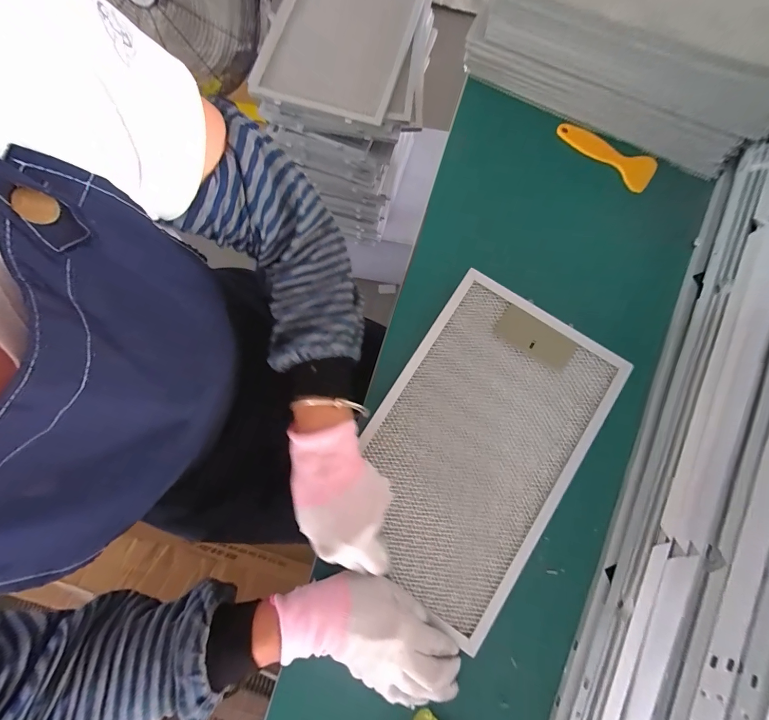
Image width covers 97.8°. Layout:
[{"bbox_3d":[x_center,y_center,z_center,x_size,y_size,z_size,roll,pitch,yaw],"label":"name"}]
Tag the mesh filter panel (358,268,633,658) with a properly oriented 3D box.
[{"bbox_3d":[0.096,0.086,0.360,0.204,0.018,0.320,33,81,6],"label":"mesh filter panel"}]

